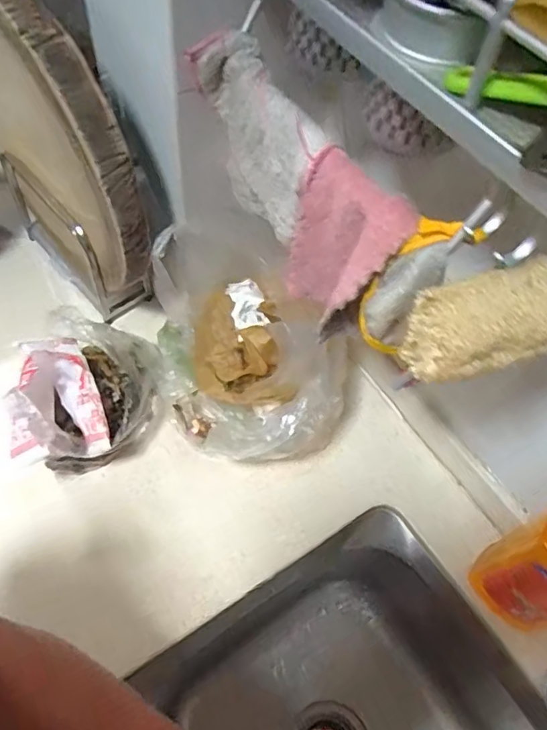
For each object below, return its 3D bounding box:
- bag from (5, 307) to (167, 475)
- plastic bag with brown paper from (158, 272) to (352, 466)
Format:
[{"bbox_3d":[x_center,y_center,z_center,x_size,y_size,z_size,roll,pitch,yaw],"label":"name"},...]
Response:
[{"bbox_3d":[-0.218,0.040,0.656,0.153,0.147,0.173,-5,57,-8],"label":"bag"},{"bbox_3d":[-0.026,0.003,0.684,0.239,0.150,0.210,36,61,19],"label":"plastic bag with brown paper"}]

